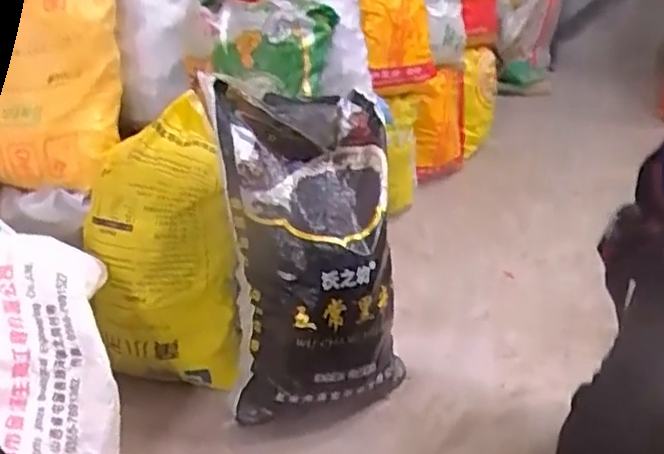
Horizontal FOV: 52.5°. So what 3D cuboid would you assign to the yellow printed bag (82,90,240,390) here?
[{"bbox_3d":[-0.311,0.040,1.271,0.256,0.477,0.206,-2,27,-4],"label":"yellow printed bag"}]

